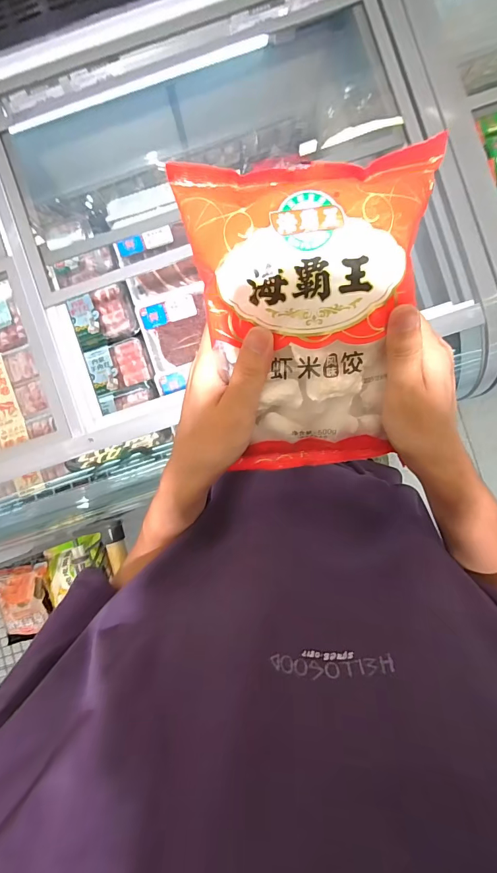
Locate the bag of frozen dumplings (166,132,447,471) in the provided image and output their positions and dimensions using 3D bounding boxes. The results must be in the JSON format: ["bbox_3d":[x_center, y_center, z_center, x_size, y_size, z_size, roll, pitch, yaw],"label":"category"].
[{"bbox_3d":[0.044,-0.071,0.274,0.160,0.050,0.227,-4,112,4],"label":"bag of frozen dumplings"}]

